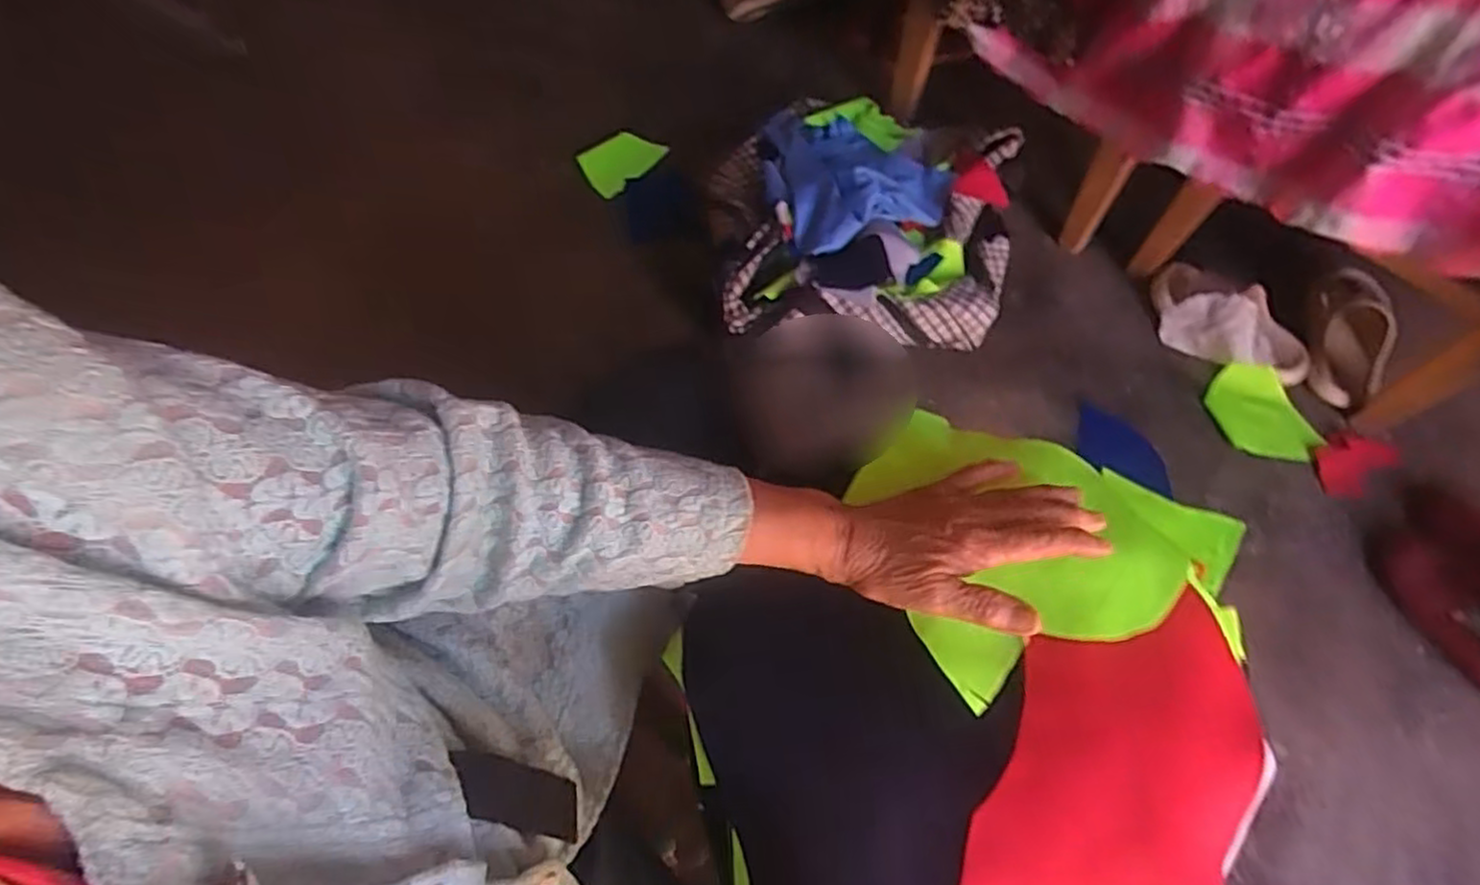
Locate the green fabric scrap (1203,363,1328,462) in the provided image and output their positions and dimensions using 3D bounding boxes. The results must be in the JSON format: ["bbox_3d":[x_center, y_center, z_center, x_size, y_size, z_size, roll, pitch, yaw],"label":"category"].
[{"bbox_3d":[0.725,-0.040,0.999,0.110,0.014,0.149,-20,69,-7],"label":"green fabric scrap"}]

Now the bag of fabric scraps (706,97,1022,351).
[{"bbox_3d":[0.178,-0.344,1.075,0.424,0.130,0.400,2,68,2],"label":"bag of fabric scraps"}]

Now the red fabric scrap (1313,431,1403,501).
[{"bbox_3d":[0.818,0.025,0.961,0.111,0.011,0.072,-34,71,-12],"label":"red fabric scrap"}]

